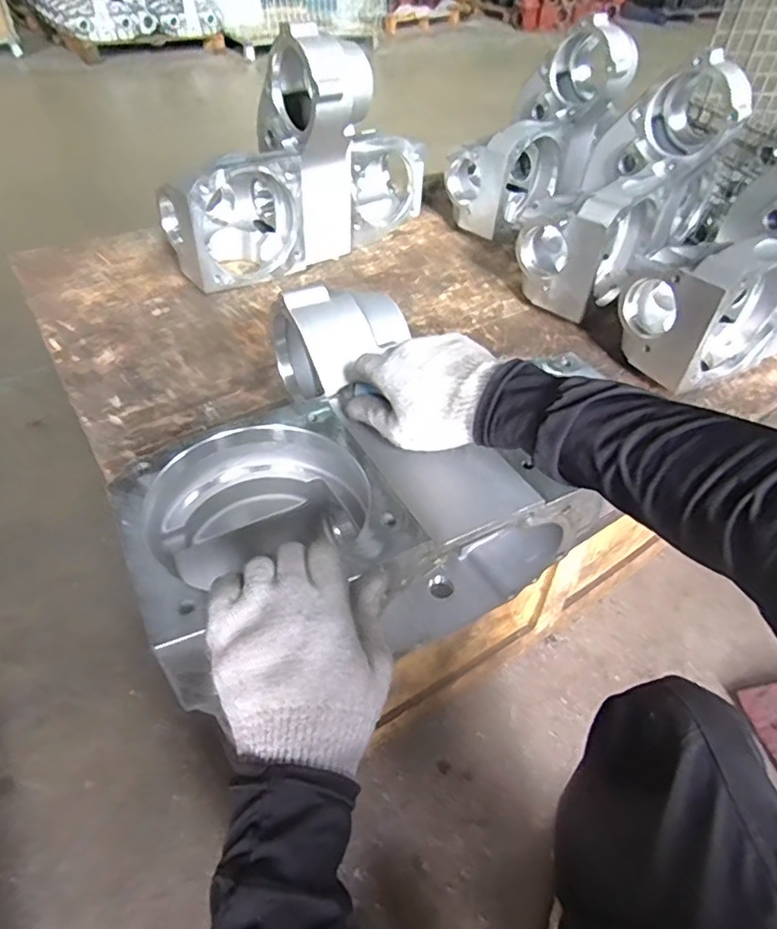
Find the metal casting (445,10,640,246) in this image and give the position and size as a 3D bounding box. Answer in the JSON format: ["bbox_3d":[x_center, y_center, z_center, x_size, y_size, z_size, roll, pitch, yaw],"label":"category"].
[{"bbox_3d":[0.261,-0.598,1.081,0.363,0.200,0.177,-46,58,7],"label":"metal casting"}]

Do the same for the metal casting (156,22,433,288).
[{"bbox_3d":[-0.129,-0.494,0.924,0.456,0.312,0.166,-31,57,-28],"label":"metal casting"}]

